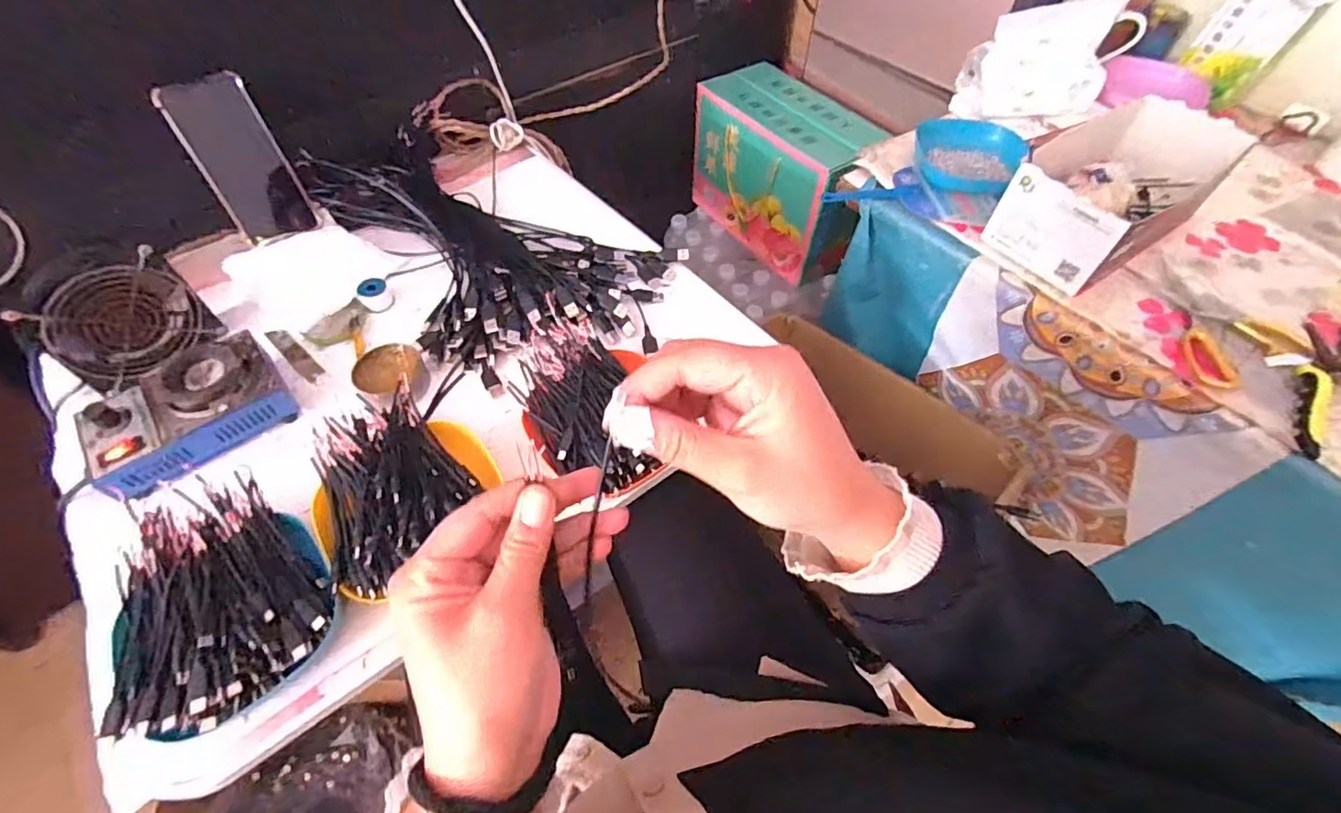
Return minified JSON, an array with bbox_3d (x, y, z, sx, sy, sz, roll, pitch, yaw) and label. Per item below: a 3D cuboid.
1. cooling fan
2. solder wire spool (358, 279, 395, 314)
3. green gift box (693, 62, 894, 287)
[{"bbox_3d":[-0.514,-0.084,0.529,0.035,0.109,0.120,37,63,22],"label":"cooling fan"},{"bbox_3d":[-0.318,-0.121,0.611,0.030,0.024,0.031,0,56,0],"label":"solder wire spool"},{"bbox_3d":[0.201,-0.426,1.038,0.161,0.231,0.330,-33,62,-21],"label":"green gift box"}]

